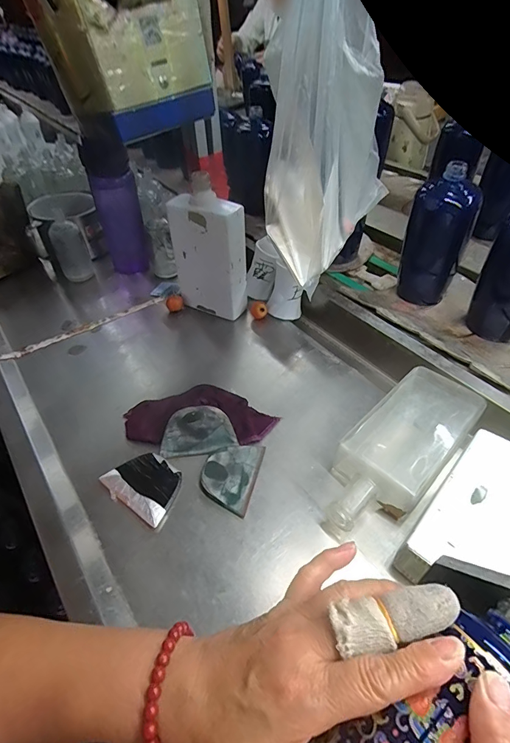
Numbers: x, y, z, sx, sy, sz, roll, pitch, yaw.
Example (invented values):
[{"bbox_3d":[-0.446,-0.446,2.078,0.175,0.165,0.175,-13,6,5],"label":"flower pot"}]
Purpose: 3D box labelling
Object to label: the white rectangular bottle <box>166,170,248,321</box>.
[{"bbox_3d":[-0.071,-0.175,0.587,0.108,0.193,0.052,22,50,24],"label":"white rectangular bottle"}]

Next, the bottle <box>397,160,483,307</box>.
[{"bbox_3d":[0.259,-0.189,0.552,0.065,0.174,0.062,-18,48,-12],"label":"bottle"}]

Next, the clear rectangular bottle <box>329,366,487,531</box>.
[{"bbox_3d":[0.156,0.082,0.415,0.223,0.052,0.089,-36,53,-29],"label":"clear rectangular bottle"}]

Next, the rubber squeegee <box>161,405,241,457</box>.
[{"bbox_3d":[-0.066,0.067,0.447,0.083,0.006,0.055,-5,75,-1],"label":"rubber squeegee"}]

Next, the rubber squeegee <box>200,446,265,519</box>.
[{"bbox_3d":[-0.028,0.111,0.420,0.058,0.010,0.080,9,46,13],"label":"rubber squeegee"}]

